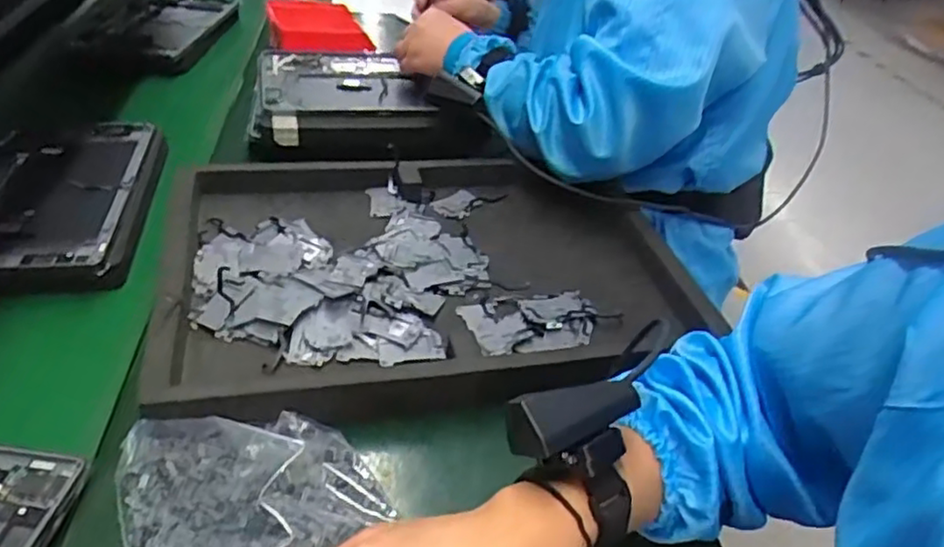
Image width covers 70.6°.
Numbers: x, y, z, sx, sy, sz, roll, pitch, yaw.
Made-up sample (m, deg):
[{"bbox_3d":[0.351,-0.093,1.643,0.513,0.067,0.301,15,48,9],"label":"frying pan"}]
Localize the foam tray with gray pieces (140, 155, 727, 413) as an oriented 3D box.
[{"bbox_3d":[-0.034,-0.007,0.577,0.421,0.056,0.300,-5,40,-10],"label":"foam tray with gray pieces"}]

